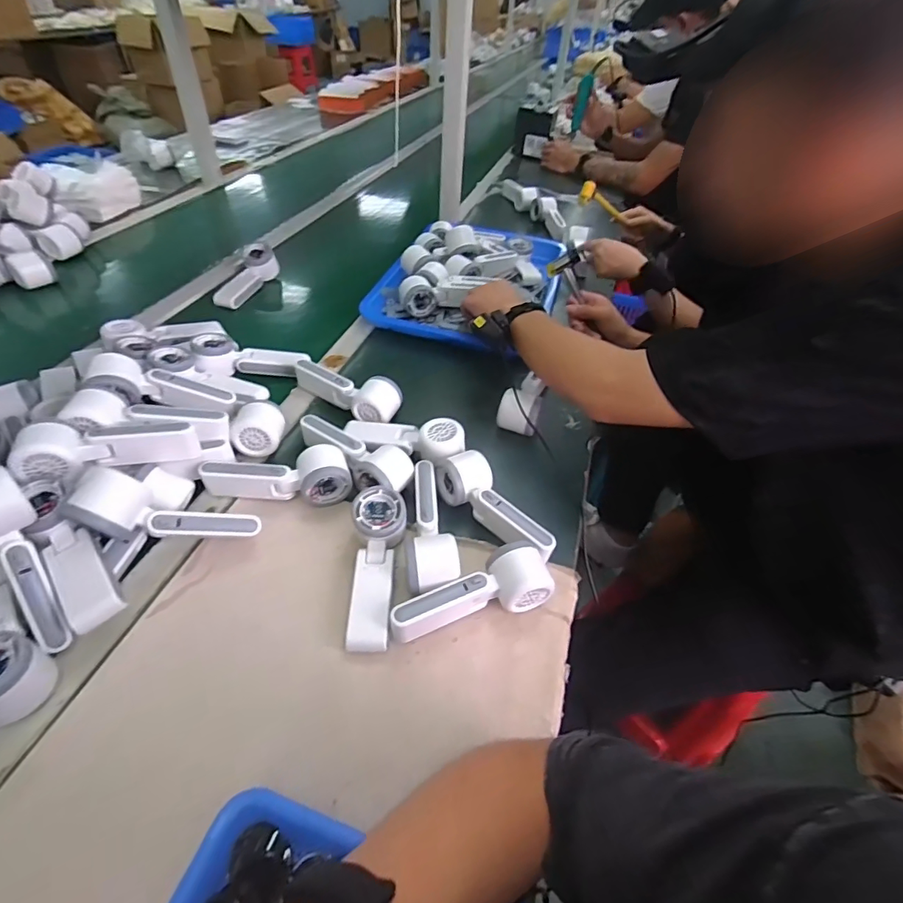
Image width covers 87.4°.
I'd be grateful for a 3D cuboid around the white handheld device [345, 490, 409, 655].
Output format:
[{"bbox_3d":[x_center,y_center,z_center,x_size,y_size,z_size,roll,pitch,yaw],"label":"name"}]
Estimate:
[{"bbox_3d":[-0.077,0.119,0.493,0.059,0.056,0.168,0,46,-5],"label":"white handheld device"}]

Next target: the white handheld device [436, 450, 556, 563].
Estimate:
[{"bbox_3d":[0.050,0.068,0.553,0.055,0.058,0.164,-28,54,-28],"label":"white handheld device"}]

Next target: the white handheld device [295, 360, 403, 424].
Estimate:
[{"bbox_3d":[-0.148,-0.091,0.675,0.161,0.045,0.059,26,49,19],"label":"white handheld device"}]

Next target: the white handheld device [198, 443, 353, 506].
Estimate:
[{"bbox_3d":[-0.206,0.035,0.562,0.163,0.049,0.063,-11,48,-15],"label":"white handheld device"}]

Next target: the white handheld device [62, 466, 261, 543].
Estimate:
[{"bbox_3d":[-0.288,0.059,0.488,0.171,0.062,0.073,15,42,-23],"label":"white handheld device"}]

